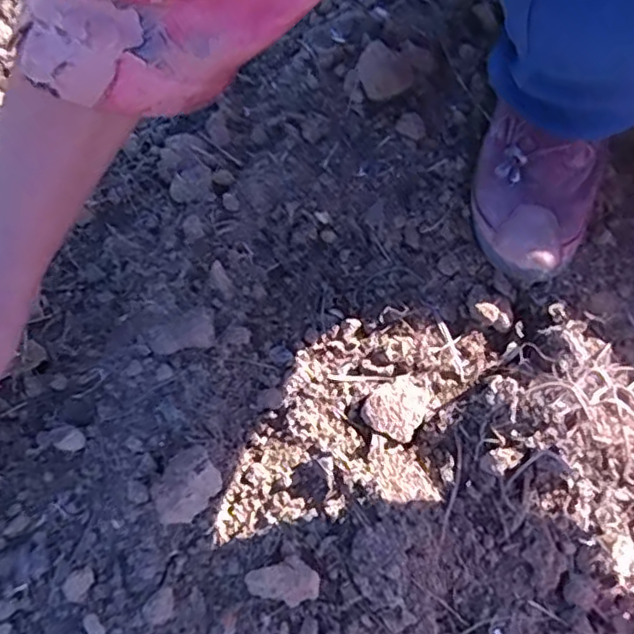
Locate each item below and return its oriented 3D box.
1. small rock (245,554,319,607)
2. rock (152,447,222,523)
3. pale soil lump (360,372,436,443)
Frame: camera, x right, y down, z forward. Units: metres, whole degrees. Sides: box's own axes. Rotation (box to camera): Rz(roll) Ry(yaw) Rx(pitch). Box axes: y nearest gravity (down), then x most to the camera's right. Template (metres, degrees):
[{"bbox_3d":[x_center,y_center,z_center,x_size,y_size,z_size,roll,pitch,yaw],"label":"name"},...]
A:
[{"bbox_3d":[-0.021,0.170,0.392,0.042,0.021,0.028,-20,70,-9],"label":"small rock"},{"bbox_3d":[-0.085,0.109,0.400,0.043,0.040,0.039,-32,72,-13],"label":"rock"},{"bbox_3d":[0.059,0.061,0.440,0.040,0.013,0.053,35,72,12],"label":"pale soil lump"}]

